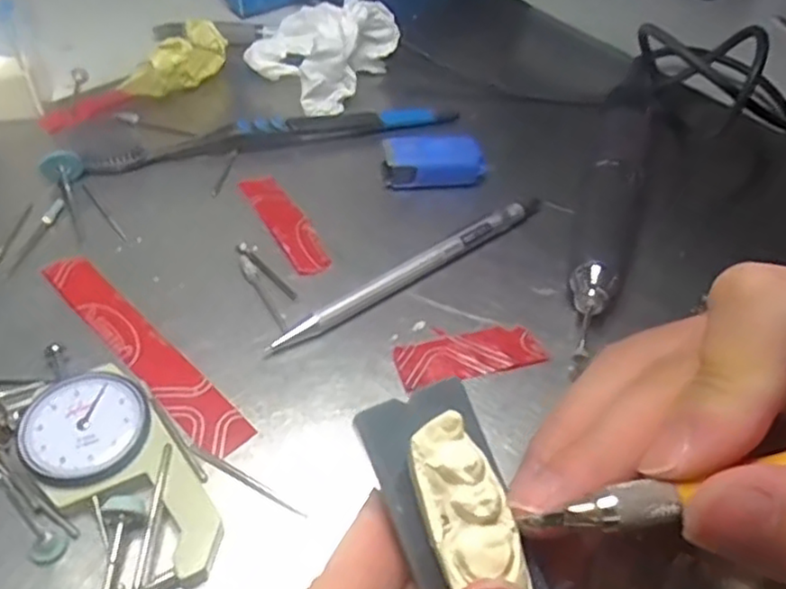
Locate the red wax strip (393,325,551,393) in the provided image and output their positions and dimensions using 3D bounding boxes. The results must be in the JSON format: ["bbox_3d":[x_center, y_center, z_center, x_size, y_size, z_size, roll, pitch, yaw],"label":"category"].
[{"bbox_3d":[0.028,0.021,0.251,0.055,0.004,0.022,-9,49,-13],"label":"red wax strip"}]

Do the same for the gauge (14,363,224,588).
[{"bbox_3d":[-0.080,0.053,0.204,0.077,0.012,0.036,35,54,24],"label":"gauge"}]

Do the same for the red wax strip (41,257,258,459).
[{"bbox_3d":[-0.090,0.017,0.243,0.111,0.004,0.018,38,55,26],"label":"red wax strip"}]

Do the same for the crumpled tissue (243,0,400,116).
[{"bbox_3d":[-0.040,-0.130,0.361,0.061,0.036,0.069,28,51,19],"label":"crumpled tissue"}]

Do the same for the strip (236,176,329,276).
[{"bbox_3d":[-0.046,-0.032,0.293,0.016,0.004,0.066,-21,53,-22],"label":"strip"}]

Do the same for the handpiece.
[{"bbox_3d":[0.098,-0.046,0.304,0.022,0.025,0.192,16,48,10],"label":"handpiece"}]

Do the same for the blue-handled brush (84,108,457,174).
[{"bbox_3d":[-0.054,-0.079,0.330,0.171,0.012,0.016,-12,50,-16],"label":"blue-handled brush"}]

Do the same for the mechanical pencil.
[{"bbox_3d":[0.006,-0.008,0.272,0.125,0.009,0.008,-30,56,-28],"label":"mechanical pencil"}]

